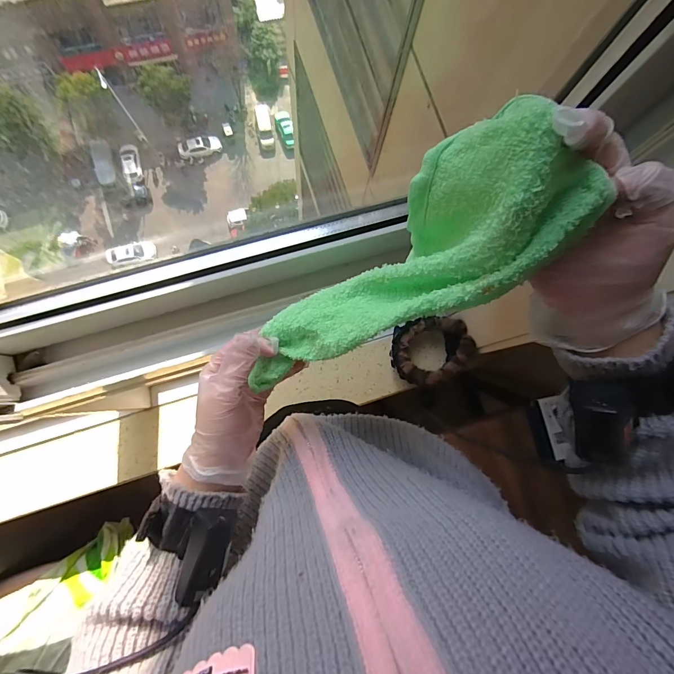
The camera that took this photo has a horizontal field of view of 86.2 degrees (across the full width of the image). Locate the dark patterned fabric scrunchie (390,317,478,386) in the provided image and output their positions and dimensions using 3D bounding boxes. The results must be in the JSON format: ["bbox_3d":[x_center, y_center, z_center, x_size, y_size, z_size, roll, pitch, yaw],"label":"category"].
[{"bbox_3d":[0.201,0.030,0.763,0.167,0.049,0.140,-10,69,7],"label":"dark patterned fabric scrunchie"}]

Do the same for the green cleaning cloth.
[{"bbox_3d":[0.035,-0.045,0.272,0.067,0.266,0.095,-15,79,-52],"label":"green cleaning cloth"}]

